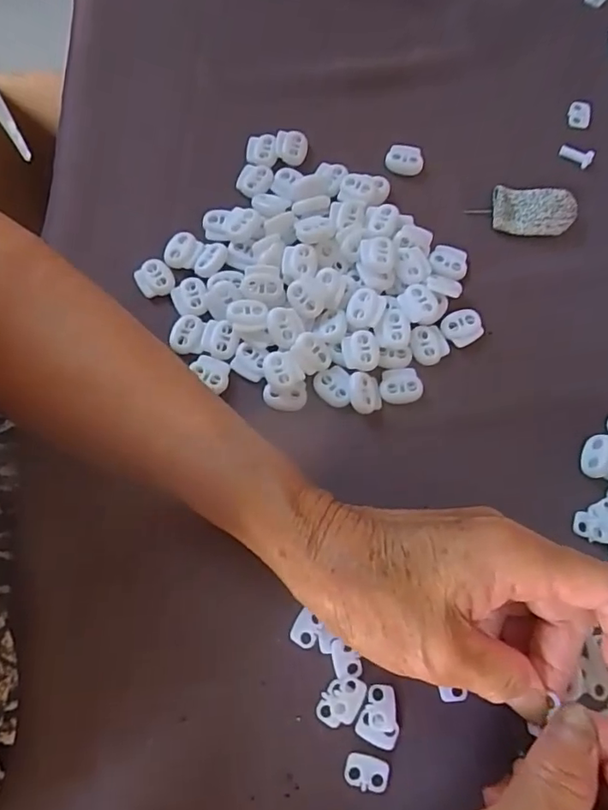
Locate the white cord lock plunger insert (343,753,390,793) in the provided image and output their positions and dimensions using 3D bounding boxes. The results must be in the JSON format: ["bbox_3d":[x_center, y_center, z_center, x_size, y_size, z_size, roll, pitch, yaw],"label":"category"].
[{"bbox_3d":[0.027,0.159,0.236,0.019,0.004,0.013,13,73,3],"label":"white cord lock plunger insert"}]

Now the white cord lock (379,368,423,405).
[{"bbox_3d":[0.051,-0.010,0.286,0.021,0.004,0.018,-2,73,-1],"label":"white cord lock"}]

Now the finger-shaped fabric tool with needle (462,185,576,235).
[{"bbox_3d":[0.127,-0.114,0.317,0.056,0.013,0.028,8,73,2],"label":"finger-shaped fabric tool with needle"}]

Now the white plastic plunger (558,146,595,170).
[{"bbox_3d":[0.165,-0.152,0.333,0.019,0.009,0.008,30,75,8],"label":"white plastic plunger"}]

